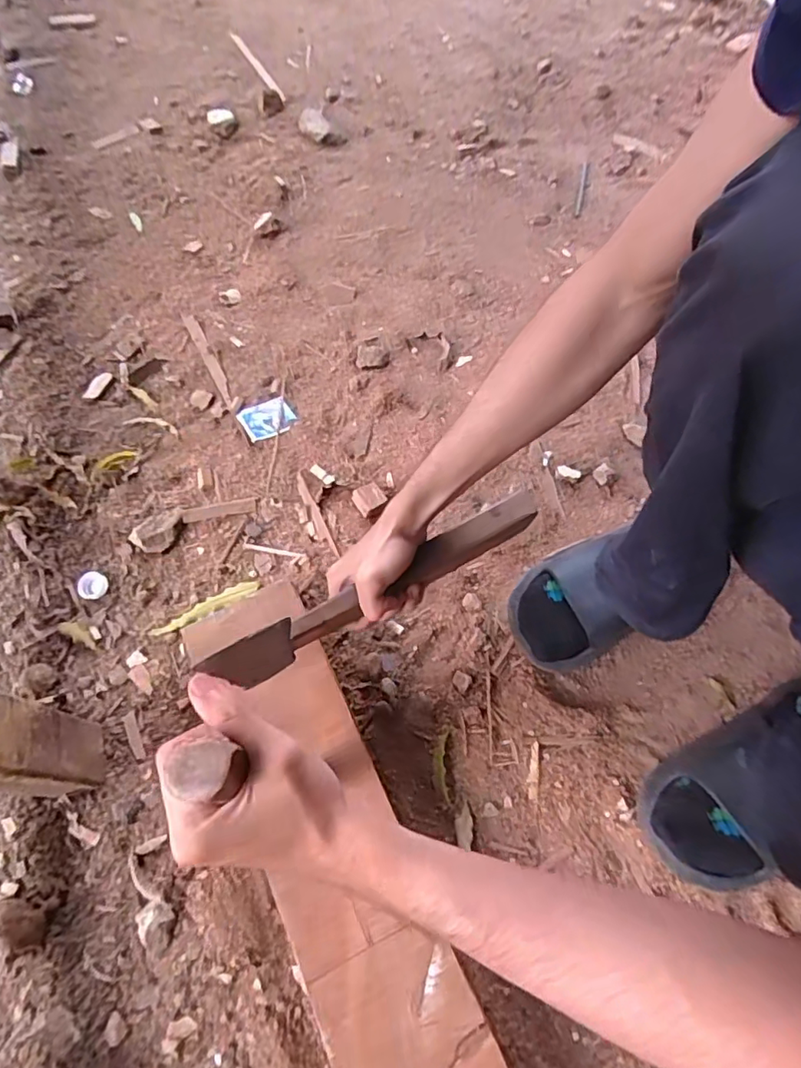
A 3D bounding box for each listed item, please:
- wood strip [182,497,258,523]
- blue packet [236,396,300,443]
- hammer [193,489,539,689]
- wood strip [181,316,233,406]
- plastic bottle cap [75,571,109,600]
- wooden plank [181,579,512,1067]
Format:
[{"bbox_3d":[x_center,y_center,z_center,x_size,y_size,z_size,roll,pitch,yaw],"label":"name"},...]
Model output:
[{"bbox_3d":[-0.219,-0.029,0.670,0.089,0.004,0.017,-11,80,-8],"label":"wood strip"},{"bbox_3d":[-0.177,-0.155,0.733,0.067,0.007,0.057,-31,67,-14],"label":"blue packet"},{"bbox_3d":[-0.008,0.041,0.498,0.333,0.097,0.030,-27,65,-19],"label":"hammer"},{"bbox_3d":[-0.275,-0.254,0.787,0.018,0.004,0.195,-26,65,-12],"label":"wood strip"},{"bbox_3d":[-0.352,0.059,0.629,0.032,0.012,0.030,0,63,1],"label":"plastic bottle cap"},{"bbox_3d":[-0.029,0.304,0.431,0.115,0.029,0.591,-25,65,-11],"label":"wooden plank"}]

